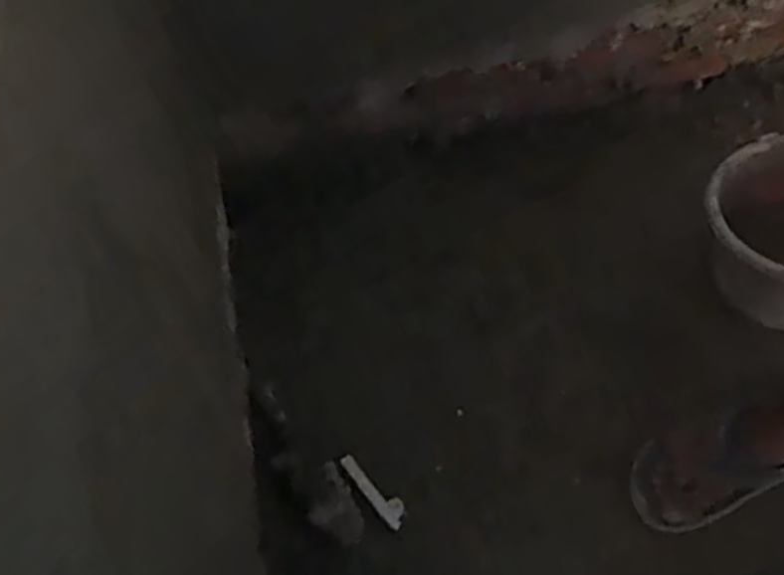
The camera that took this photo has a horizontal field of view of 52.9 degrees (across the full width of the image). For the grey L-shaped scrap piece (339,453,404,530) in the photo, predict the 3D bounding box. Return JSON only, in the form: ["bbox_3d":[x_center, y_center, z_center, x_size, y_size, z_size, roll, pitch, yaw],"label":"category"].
[{"bbox_3d":[-0.022,0.239,0.930,0.028,0.020,0.111,-36,60,-20],"label":"grey L-shaped scrap piece"}]

